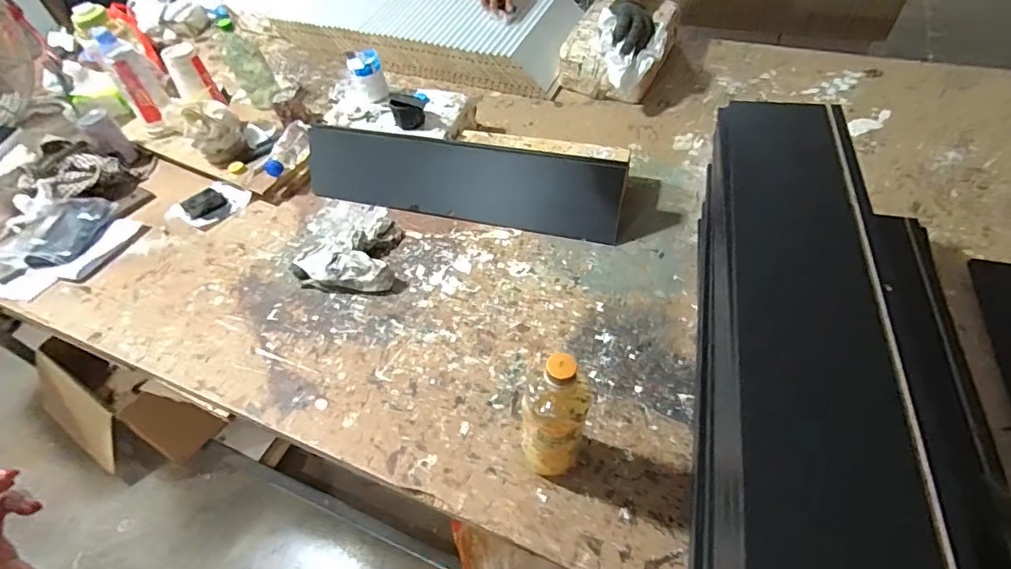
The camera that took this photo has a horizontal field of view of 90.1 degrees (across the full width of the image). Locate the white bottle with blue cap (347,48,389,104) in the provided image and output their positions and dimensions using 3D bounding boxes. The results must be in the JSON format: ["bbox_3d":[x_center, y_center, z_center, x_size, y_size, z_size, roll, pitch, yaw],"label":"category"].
[{"bbox_3d":[-0.279,-0.424,1.028,0.065,0.078,0.068,-19,52,-7],"label":"white bottle with blue cap"}]

